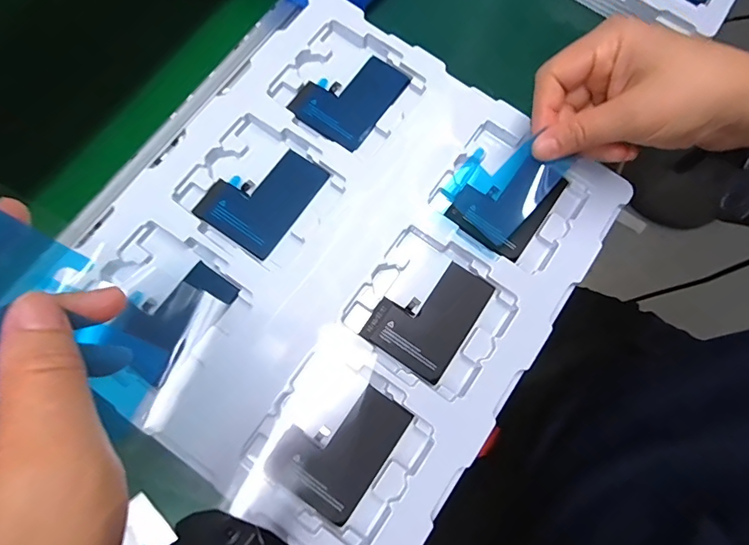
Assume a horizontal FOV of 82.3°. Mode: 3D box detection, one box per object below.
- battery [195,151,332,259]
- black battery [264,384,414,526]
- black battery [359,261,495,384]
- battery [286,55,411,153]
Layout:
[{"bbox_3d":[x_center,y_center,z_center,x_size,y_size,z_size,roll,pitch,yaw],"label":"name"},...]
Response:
[{"bbox_3d":[-0.077,-0.054,0.297,0.057,0.009,0.077,33,77,7],"label":"battery"},{"bbox_3d":[-0.021,0.103,0.262,0.058,0.008,0.075,34,77,7],"label":"black battery"},{"bbox_3d":[0.036,0.026,0.283,0.058,0.005,0.075,33,77,7],"label":"black battery"},{"bbox_3d":[-0.018,-0.131,0.316,0.058,0.005,0.077,34,77,7],"label":"battery"}]

